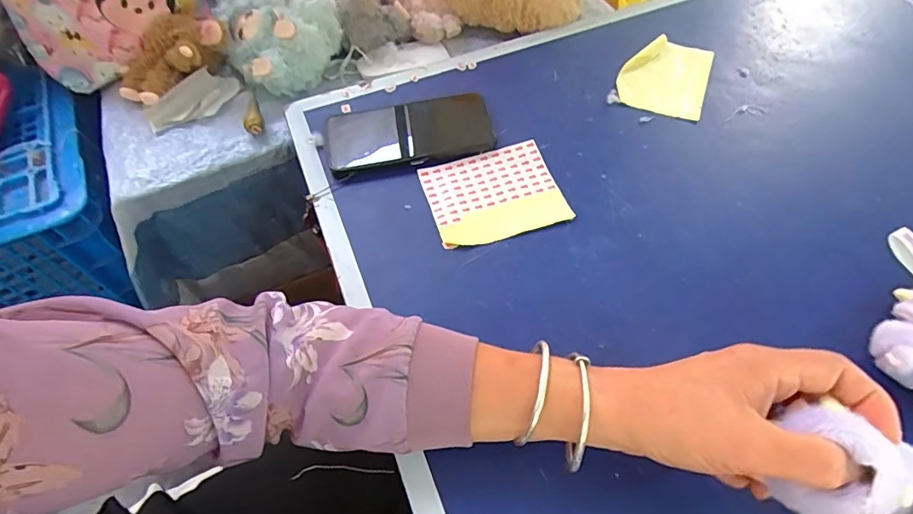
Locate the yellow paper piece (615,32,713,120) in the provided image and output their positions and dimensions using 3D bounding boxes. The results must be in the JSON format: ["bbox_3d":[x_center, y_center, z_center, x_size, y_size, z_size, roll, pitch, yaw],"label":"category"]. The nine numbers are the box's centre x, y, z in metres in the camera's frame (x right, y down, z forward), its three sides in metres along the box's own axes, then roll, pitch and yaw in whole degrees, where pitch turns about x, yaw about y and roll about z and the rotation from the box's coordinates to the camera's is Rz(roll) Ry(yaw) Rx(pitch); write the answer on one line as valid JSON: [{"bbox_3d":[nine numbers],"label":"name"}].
[{"bbox_3d":[0.230,-0.199,0.526,0.089,0.016,0.112,17,60,15],"label":"yellow paper piece"}]

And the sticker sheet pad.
[{"bbox_3d":[0.036,-0.059,0.450,0.121,0.015,0.097,-17,58,-7],"label":"sticker sheet pad"}]

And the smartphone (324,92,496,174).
[{"bbox_3d":[-0.048,-0.126,0.491,0.171,0.019,0.081,-11,57,-3],"label":"smartphone"}]

